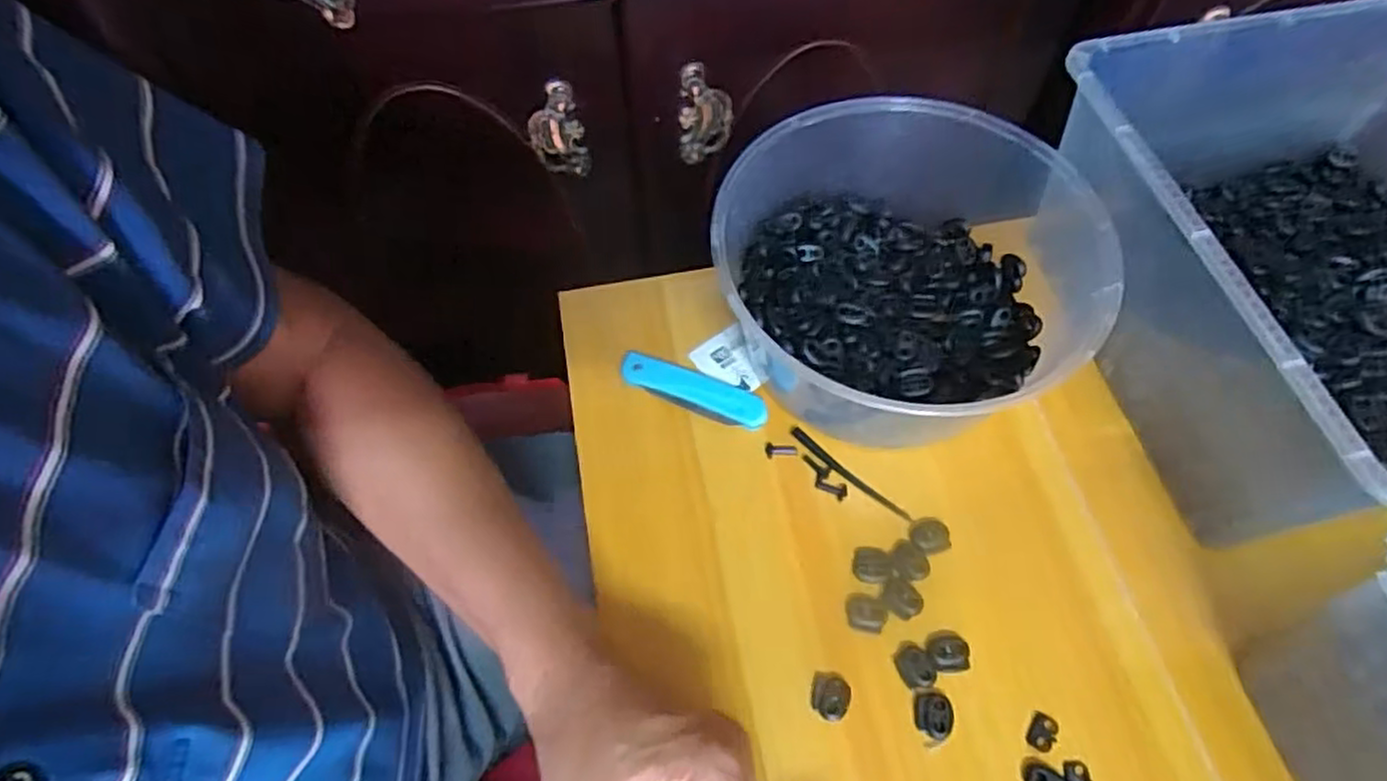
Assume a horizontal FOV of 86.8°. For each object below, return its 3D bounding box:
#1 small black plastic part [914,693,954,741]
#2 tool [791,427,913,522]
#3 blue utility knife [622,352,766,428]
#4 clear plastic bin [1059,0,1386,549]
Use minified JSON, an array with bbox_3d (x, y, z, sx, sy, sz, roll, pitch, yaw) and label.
[{"bbox_3d":[0.126,0.171,0.385,0.019,0.004,0.021,1,61,1],"label":"small black plastic part"},{"bbox_3d":[0.096,0.052,0.454,0.089,0.004,0.008,38,68,19],"label":"tool"},{"bbox_3d":[-0.001,0.000,0.479,0.099,0.010,0.026,21,63,12],"label":"blue utility knife"},{"bbox_3d":[0.418,-0.080,0.429,0.348,0.120,0.297,-10,61,-5],"label":"clear plastic bin"}]

